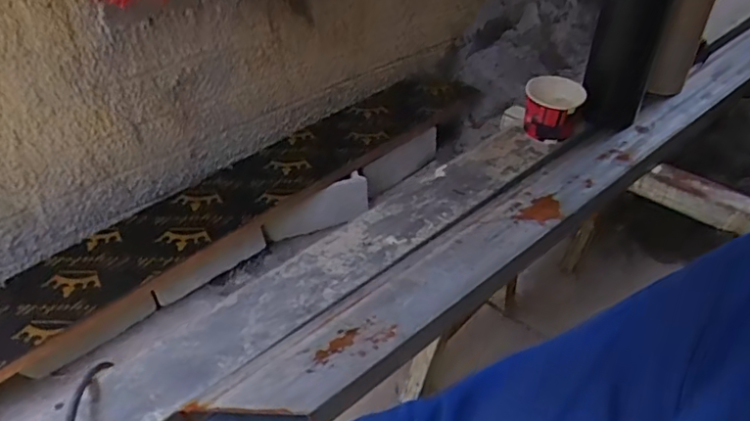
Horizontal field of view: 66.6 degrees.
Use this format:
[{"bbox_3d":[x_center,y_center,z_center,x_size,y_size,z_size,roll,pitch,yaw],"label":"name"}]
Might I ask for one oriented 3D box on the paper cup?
[{"bbox_3d":[0.289,-0.164,0.940,0.088,0.091,0.072,13,43,15],"label":"paper cup"}]

